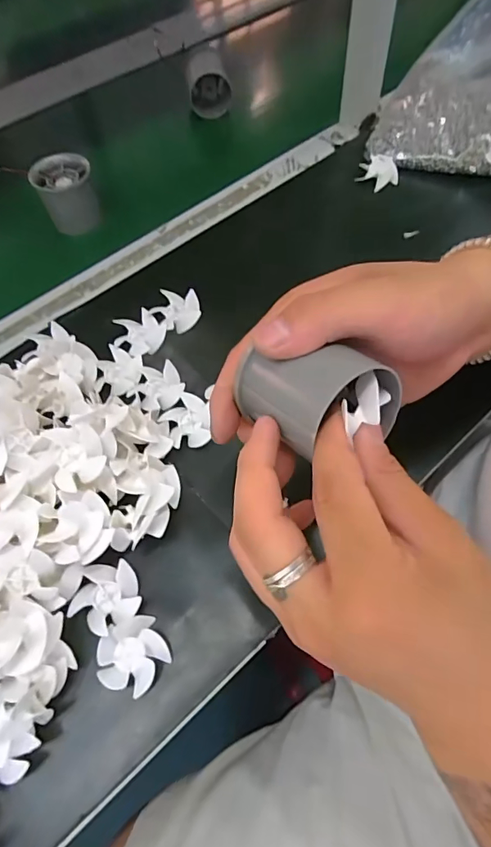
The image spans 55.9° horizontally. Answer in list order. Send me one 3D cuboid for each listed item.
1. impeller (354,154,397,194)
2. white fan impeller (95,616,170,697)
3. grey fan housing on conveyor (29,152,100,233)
[{"bbox_3d":[0.136,-0.261,0.485,0.045,0.017,0.045,-1,62,2],"label":"impeller"},{"bbox_3d":[-0.068,0.137,0.273,0.038,0.011,0.040,-1,62,2],"label":"white fan impeller"},{"bbox_3d":[-0.172,-0.222,0.447,0.052,0.046,0.054,-16,62,-6],"label":"grey fan housing on conveyor"}]

